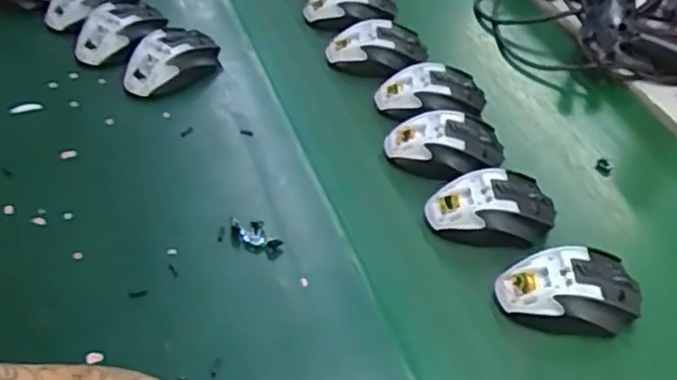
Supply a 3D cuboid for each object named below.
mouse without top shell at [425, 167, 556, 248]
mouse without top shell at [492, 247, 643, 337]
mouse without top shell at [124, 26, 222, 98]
[{"bbox_3d":[0.144,0.017,0.654,0.120,0.041,0.071,-4,46,-6],"label":"mouse without top shell"},{"bbox_3d":[0.195,0.083,0.587,0.118,0.040,0.073,4,45,1],"label":"mouse without top shell"},{"bbox_3d":[-0.187,-0.145,0.786,0.075,0.038,0.112,23,49,19],"label":"mouse without top shell"}]

